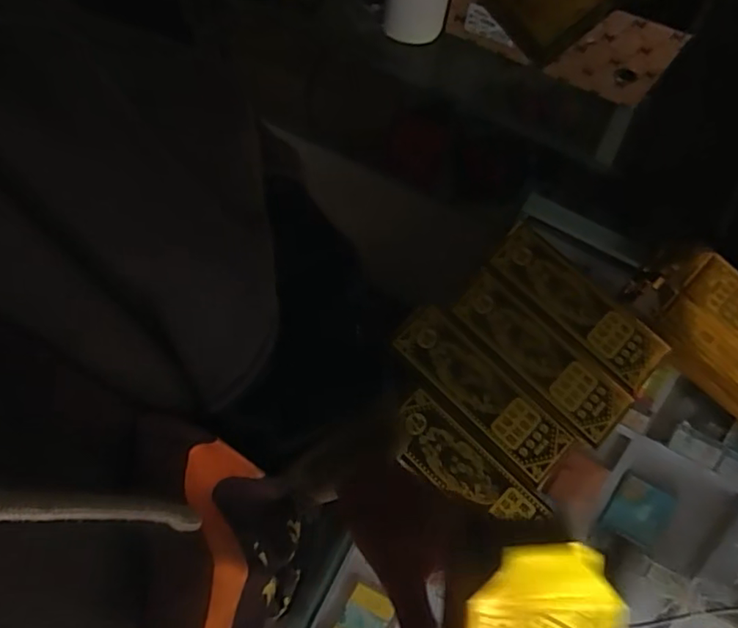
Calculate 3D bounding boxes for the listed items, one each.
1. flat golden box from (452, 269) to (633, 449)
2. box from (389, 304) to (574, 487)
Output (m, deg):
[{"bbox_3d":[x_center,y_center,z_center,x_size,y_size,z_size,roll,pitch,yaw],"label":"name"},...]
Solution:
[{"bbox_3d":[0.166,0.044,0.543,0.188,0.017,0.066,43,78,9],"label":"flat golden box"},{"bbox_3d":[0.109,0.075,0.531,0.191,0.018,0.060,44,78,9],"label":"box"}]

